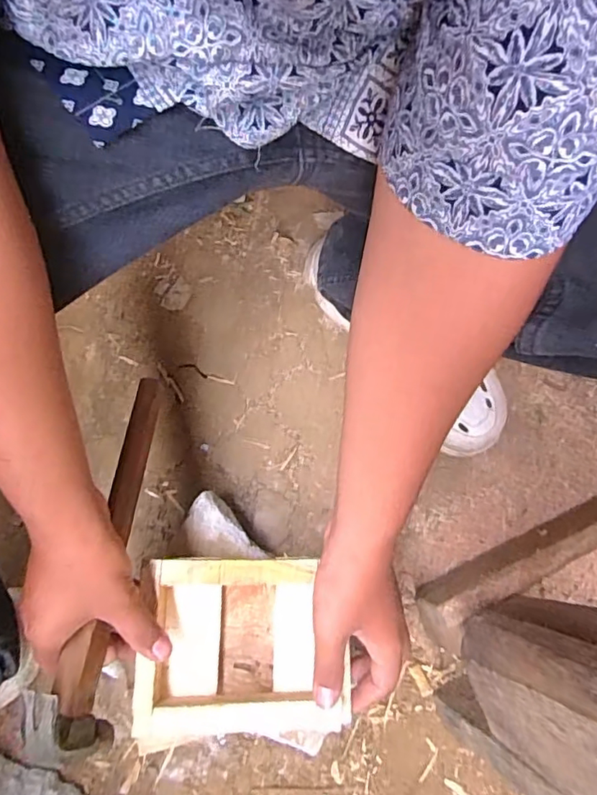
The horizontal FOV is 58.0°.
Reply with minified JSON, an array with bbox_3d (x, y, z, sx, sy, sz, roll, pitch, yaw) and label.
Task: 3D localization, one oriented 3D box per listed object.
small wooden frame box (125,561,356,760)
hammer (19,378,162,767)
[{"bbox_3d":[-0.047,0.194,0.422,0.150,0.046,0.129,-1,73,0],"label":"small wooden frame box"},{"bbox_3d":[-0.142,0.117,0.419,0.035,0.085,0.278,7,64,2],"label":"hammer"}]

